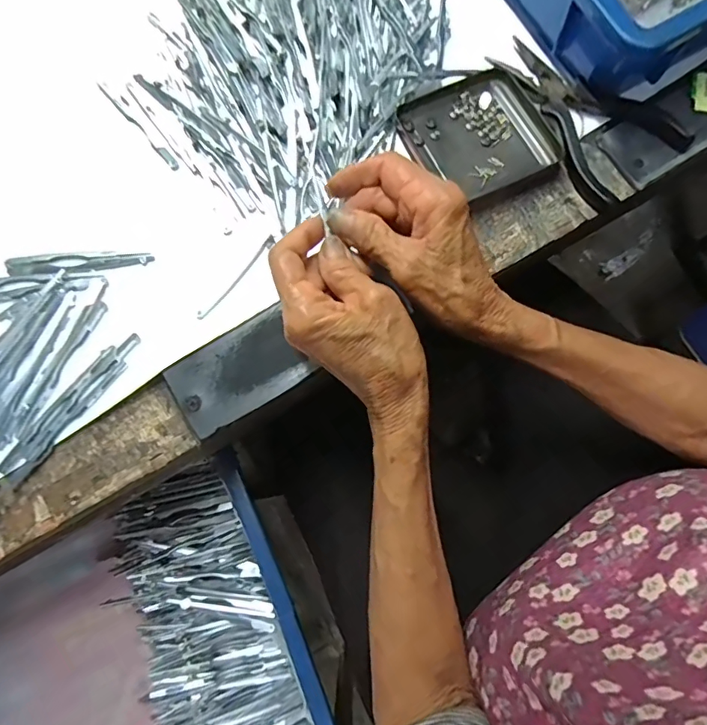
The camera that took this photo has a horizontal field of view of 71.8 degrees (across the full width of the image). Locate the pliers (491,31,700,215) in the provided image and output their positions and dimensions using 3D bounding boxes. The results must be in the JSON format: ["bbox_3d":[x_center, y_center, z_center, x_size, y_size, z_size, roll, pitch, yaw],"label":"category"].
[{"bbox_3d":[0.169,-0.191,0.364,0.088,0.014,0.148,-35,78,-7],"label":"pliers"}]

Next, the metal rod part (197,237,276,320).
[{"bbox_3d":[-0.082,-0.060,0.341,0.007,0.004,0.077,37,78,10],"label":"metal rod part"}]

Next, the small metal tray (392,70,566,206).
[{"bbox_3d":[0.092,-0.172,0.366,0.096,0.009,0.096,-26,77,-5],"label":"small metal tray"}]

